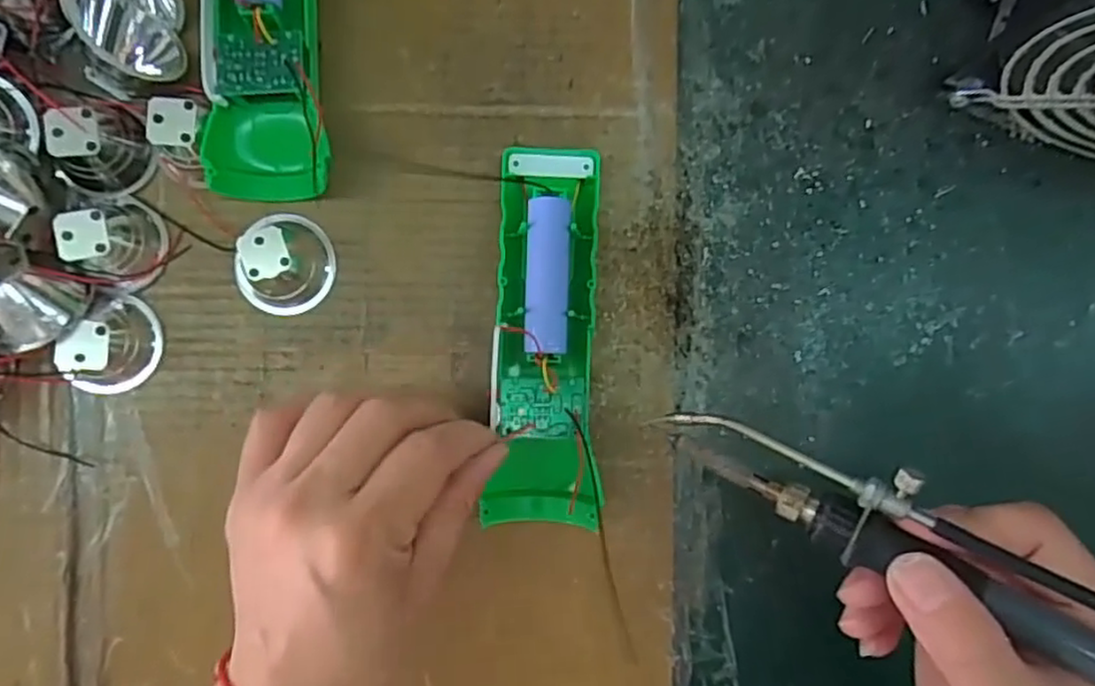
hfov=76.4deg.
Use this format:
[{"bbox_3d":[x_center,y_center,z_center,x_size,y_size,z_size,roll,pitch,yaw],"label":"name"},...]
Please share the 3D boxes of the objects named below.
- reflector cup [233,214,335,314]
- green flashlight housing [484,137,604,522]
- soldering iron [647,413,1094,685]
[{"bbox_3d":[-0.114,-0.033,0.296,0.039,0.024,0.043,15,93,-2],"label":"reflector cup"},{"bbox_3d":[0.000,-0.002,0.294,0.043,0.022,0.158,1,91,-1],"label":"green flashlight housing"},{"bbox_3d":[0.133,0.072,0.216,0.210,0.020,0.032,30,93,21],"label":"soldering iron"}]

